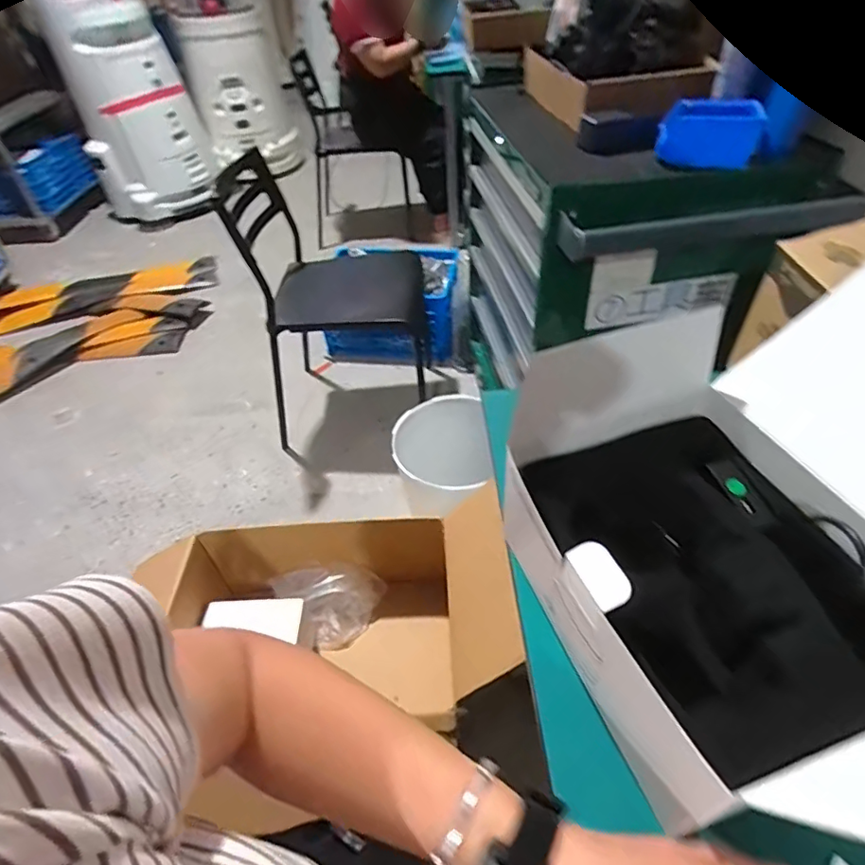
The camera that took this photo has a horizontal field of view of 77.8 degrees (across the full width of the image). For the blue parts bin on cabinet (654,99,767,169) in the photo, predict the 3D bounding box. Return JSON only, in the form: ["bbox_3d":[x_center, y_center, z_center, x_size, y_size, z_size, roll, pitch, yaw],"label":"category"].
[{"bbox_3d":[0.427,-0.465,0.833,0.140,0.063,0.111,11,47,15],"label":"blue parts bin on cabinet"}]

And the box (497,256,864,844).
[{"bbox_3d":[0.271,0.049,0.391,0.363,0.220,0.287,-13,45,-9],"label":"box"}]

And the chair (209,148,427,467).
[{"bbox_3d":[-0.261,-0.367,1.535,0.467,0.739,0.432,-4,45,1],"label":"chair"}]

